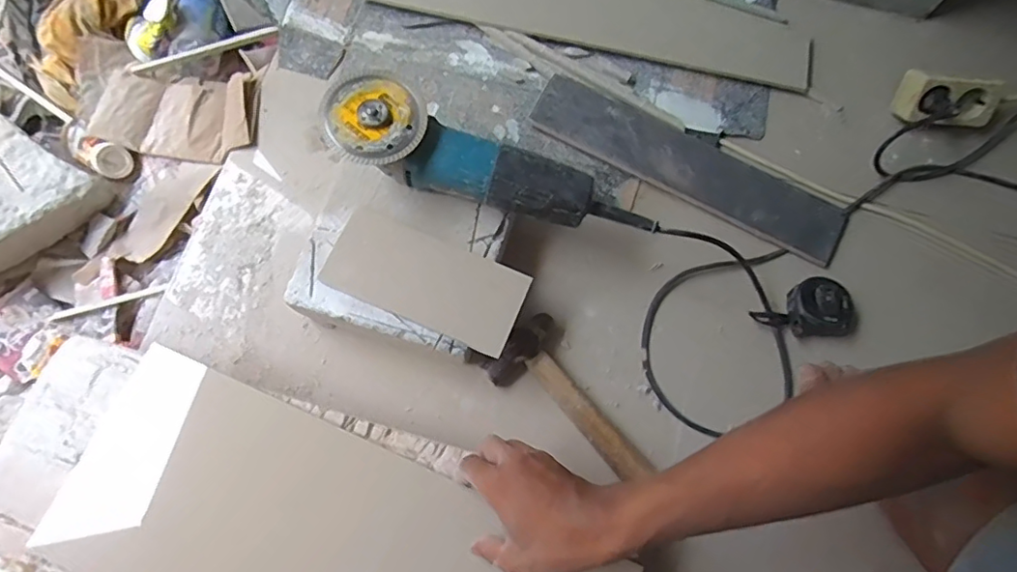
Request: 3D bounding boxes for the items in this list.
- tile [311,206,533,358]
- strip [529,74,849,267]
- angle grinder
[{"bbox_3d":[-0.084,-0.008,0.590,0.200,0.008,0.089,23,74,5],"label":"tile"},{"bbox_3d":[0.217,-0.148,0.682,0.382,0.016,0.078,27,75,6],"label":"strip"},{"bbox_3d":[-0.016,-0.106,0.559,0.327,0.077,0.086,22,74,4],"label":"angle grinder"}]

